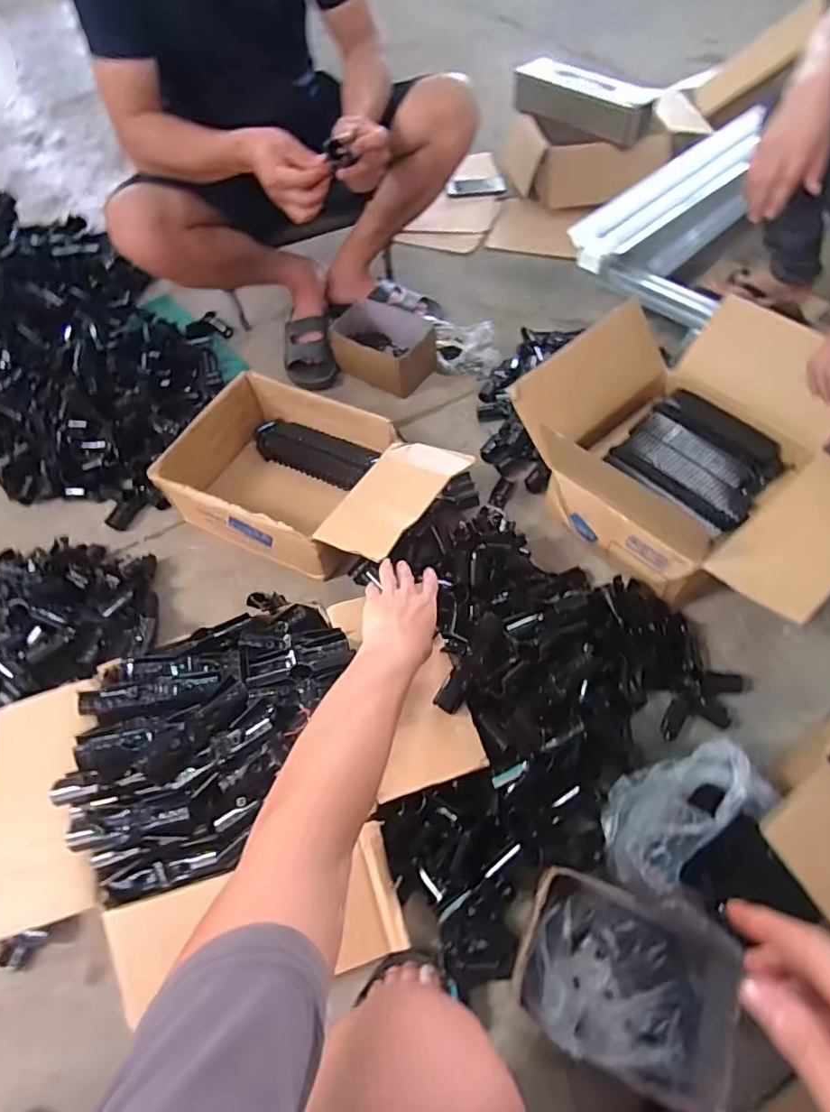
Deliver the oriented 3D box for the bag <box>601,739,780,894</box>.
[{"bbox_3d":[0.310,0.302,0.655,0.201,0.110,0.105,-28,61,-13],"label":"bag"}]

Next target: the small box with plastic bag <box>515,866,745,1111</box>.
[{"bbox_3d":[0.217,0.457,0.601,0.208,0.099,0.150,21,62,15],"label":"small box with plastic bag"}]

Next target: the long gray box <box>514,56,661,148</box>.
[{"bbox_3d":[0.428,-1.168,1.424,0.392,0.105,0.093,38,68,23],"label":"long gray box"}]

